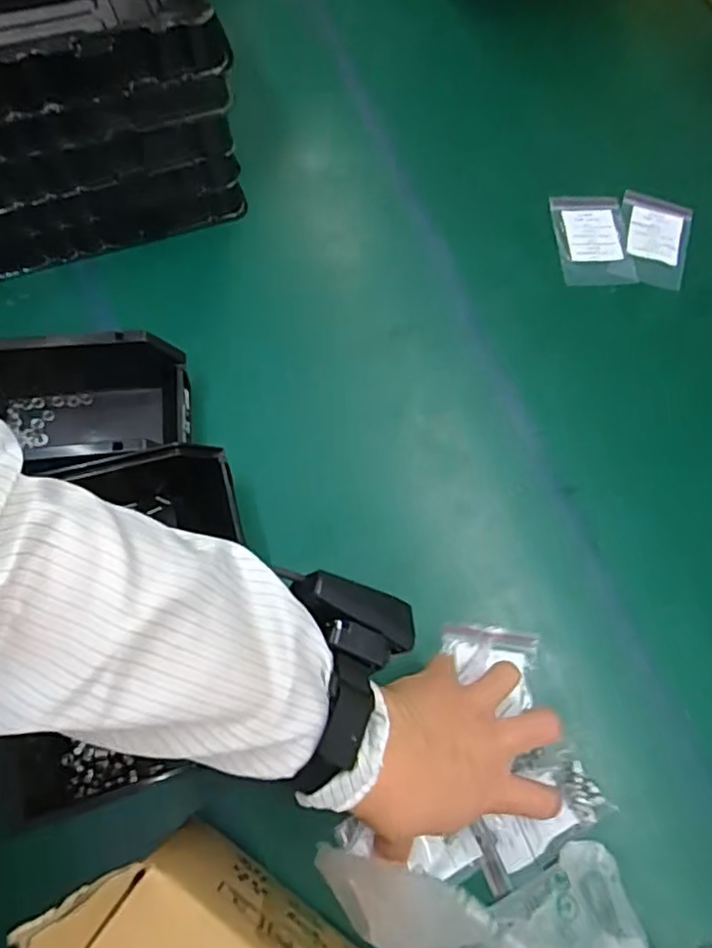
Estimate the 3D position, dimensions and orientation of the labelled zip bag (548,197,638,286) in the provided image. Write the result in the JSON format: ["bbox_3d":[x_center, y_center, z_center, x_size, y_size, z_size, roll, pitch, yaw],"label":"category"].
[{"bbox_3d":[0.227,-0.225,0.608,0.069,0.006,0.099,-3,67,-4],"label":"labelled zip bag"}]

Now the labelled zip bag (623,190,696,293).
[{"bbox_3d":[0.286,-0.228,0.612,0.066,0.006,0.106,18,68,5],"label":"labelled zip bag"}]

